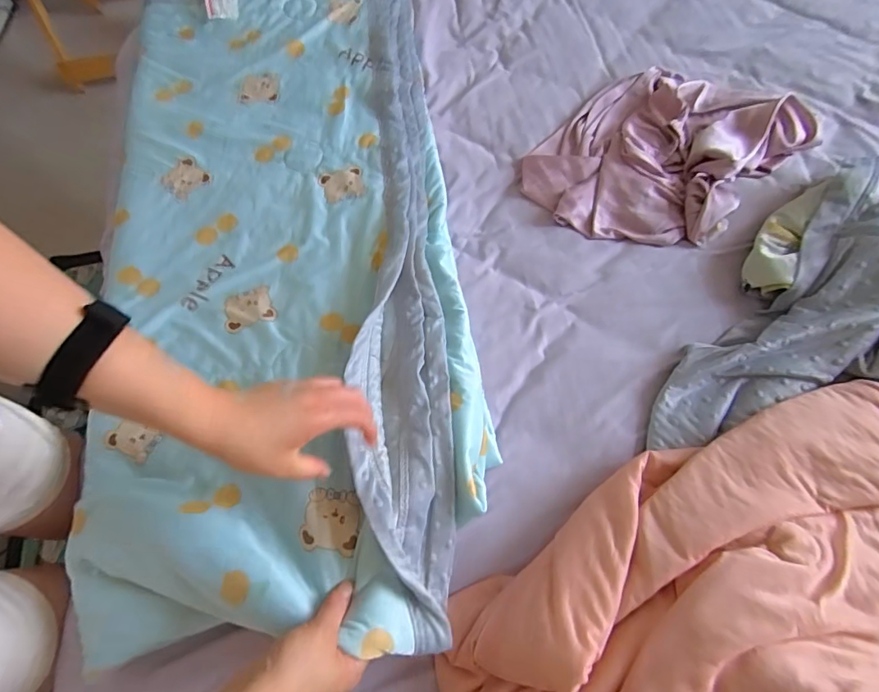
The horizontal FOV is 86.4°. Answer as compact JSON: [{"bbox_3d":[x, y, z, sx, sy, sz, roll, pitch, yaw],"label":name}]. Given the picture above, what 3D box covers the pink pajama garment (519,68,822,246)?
[{"bbox_3d":[0.320,-0.285,0.680,0.378,0.052,0.284,-43,74,-14],"label":"pink pajama garment"}]

